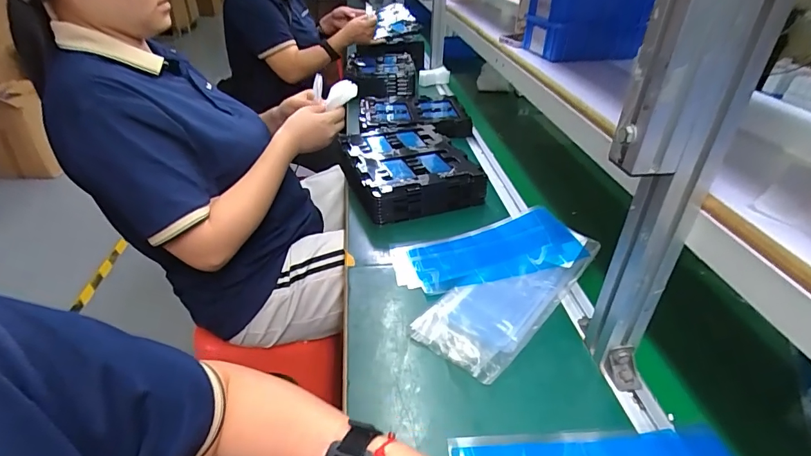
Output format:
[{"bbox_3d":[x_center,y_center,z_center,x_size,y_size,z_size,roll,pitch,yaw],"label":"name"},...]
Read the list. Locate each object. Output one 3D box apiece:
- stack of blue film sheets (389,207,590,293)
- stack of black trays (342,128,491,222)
[{"bbox_3d":[0.125,0.033,0.659,0.282,0.032,0.136,-7,36,-14],"label":"stack of blue film sheets"},{"bbox_3d":[0.001,-0.117,0.836,0.224,0.074,0.247,-11,37,-18],"label":"stack of black trays"}]

